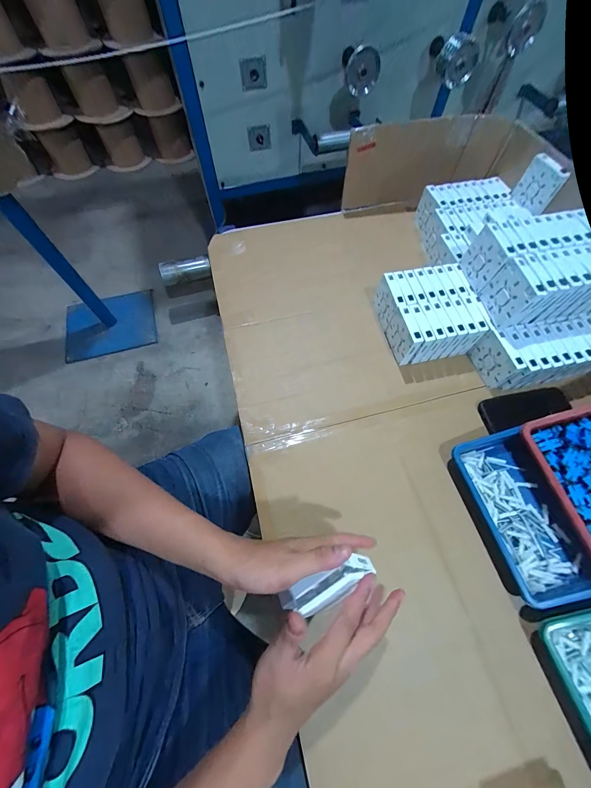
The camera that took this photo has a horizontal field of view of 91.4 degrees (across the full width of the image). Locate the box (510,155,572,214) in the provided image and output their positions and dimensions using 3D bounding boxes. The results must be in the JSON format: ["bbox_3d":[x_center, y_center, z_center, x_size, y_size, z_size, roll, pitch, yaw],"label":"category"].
[{"bbox_3d":[0.527,-0.453,0.628,0.021,0.085,0.089,-13,66,-5],"label":"box"}]

